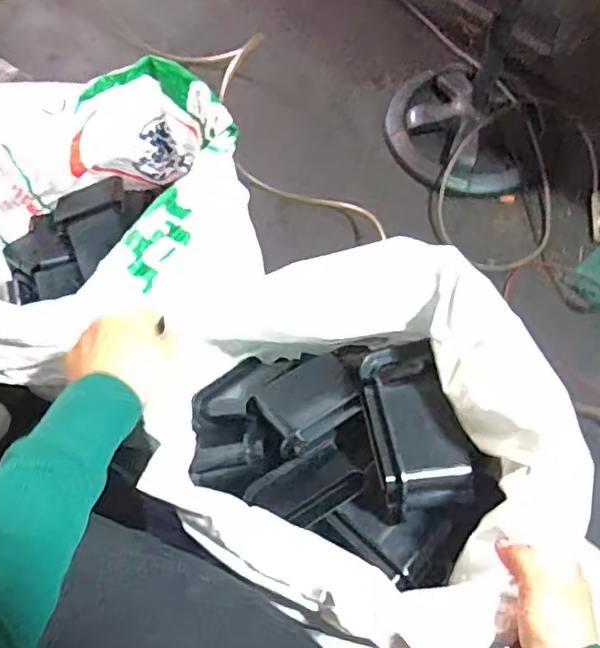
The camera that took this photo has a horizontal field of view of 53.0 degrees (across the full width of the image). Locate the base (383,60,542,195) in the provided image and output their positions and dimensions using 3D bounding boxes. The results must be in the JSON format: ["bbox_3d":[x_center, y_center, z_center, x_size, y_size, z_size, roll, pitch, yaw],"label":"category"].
[{"bbox_3d":[0.383,-0.462,1.377,0.366,0.095,0.370,-1,65,1],"label":"base"}]

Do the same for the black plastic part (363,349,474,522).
[{"bbox_3d":[0.104,0.094,0.578,0.106,0.052,0.158,-9,65,-3],"label":"black plastic part"}]

